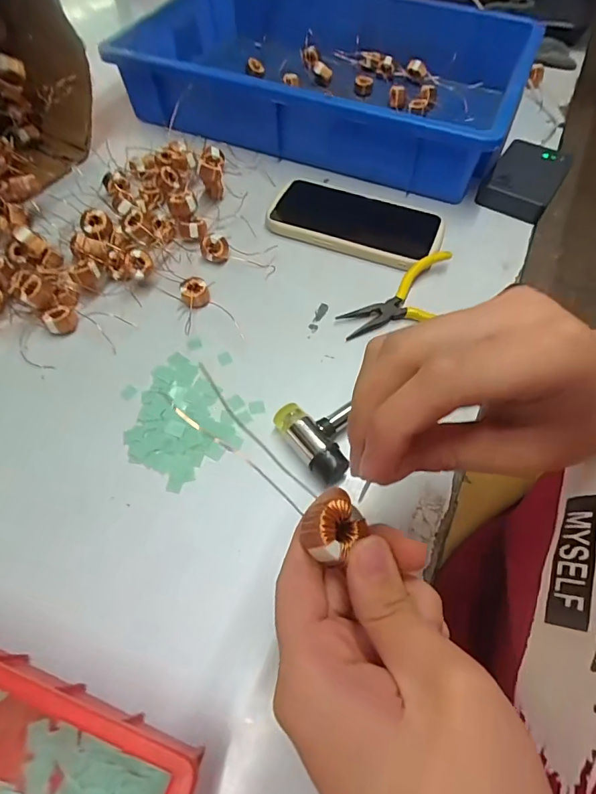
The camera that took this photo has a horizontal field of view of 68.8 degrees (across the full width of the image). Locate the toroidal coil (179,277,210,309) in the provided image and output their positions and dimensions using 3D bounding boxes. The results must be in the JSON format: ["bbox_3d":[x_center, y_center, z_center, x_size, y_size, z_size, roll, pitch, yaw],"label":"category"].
[{"bbox_3d":[-0.087,-0.088,0.370,0.023,0.014,0.024,2,60,-3],"label":"toroidal coil"}]

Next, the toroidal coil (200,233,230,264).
[{"bbox_3d":[-0.076,-0.136,0.396,0.025,0.024,0.012,6,21,-3],"label":"toroidal coil"}]

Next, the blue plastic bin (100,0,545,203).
[{"bbox_3d":[0.052,-0.390,0.515,0.397,0.077,0.291,19,60,6],"label":"blue plastic bin"}]

